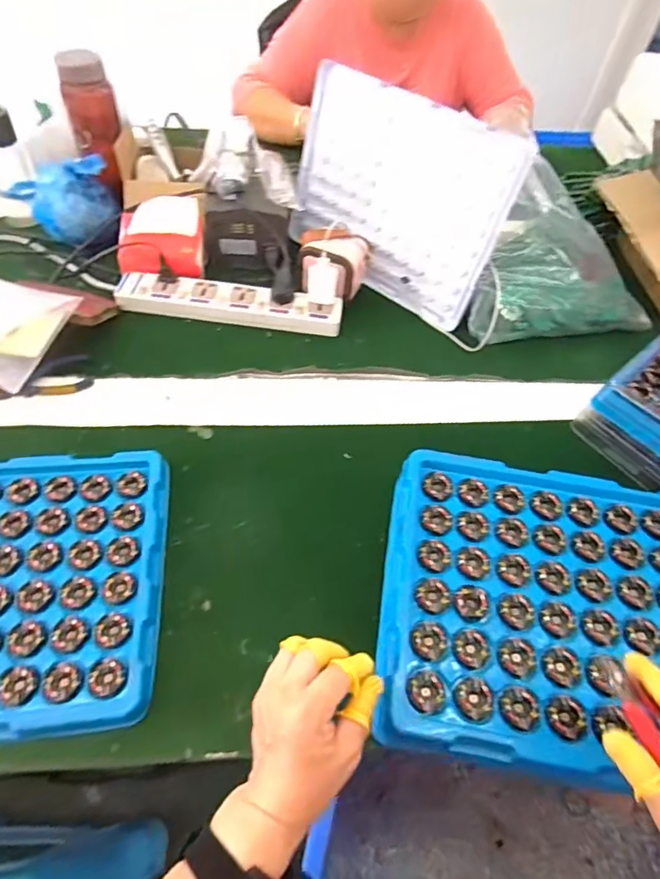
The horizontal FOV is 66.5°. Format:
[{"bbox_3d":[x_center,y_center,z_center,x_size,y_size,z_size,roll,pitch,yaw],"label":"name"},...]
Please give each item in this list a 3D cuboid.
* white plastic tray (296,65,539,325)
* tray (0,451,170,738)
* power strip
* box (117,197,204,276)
[{"bbox_3d":[0.090,-0.354,0.738,0.343,0.257,0.020,38,44,21],"label":"white plastic tray"},{"bbox_3d":[-0.356,0.140,0.489,0.371,0.028,0.272,-2,54,-7],"label":"tray"},{"bbox_3d":[-0.145,-0.198,0.737,0.323,0.028,0.070,6,54,-1],"label":"power strip"},{"bbox_3d":[-0.250,-0.297,0.742,0.125,0.087,0.097,-4,54,-8],"label":"box"}]

